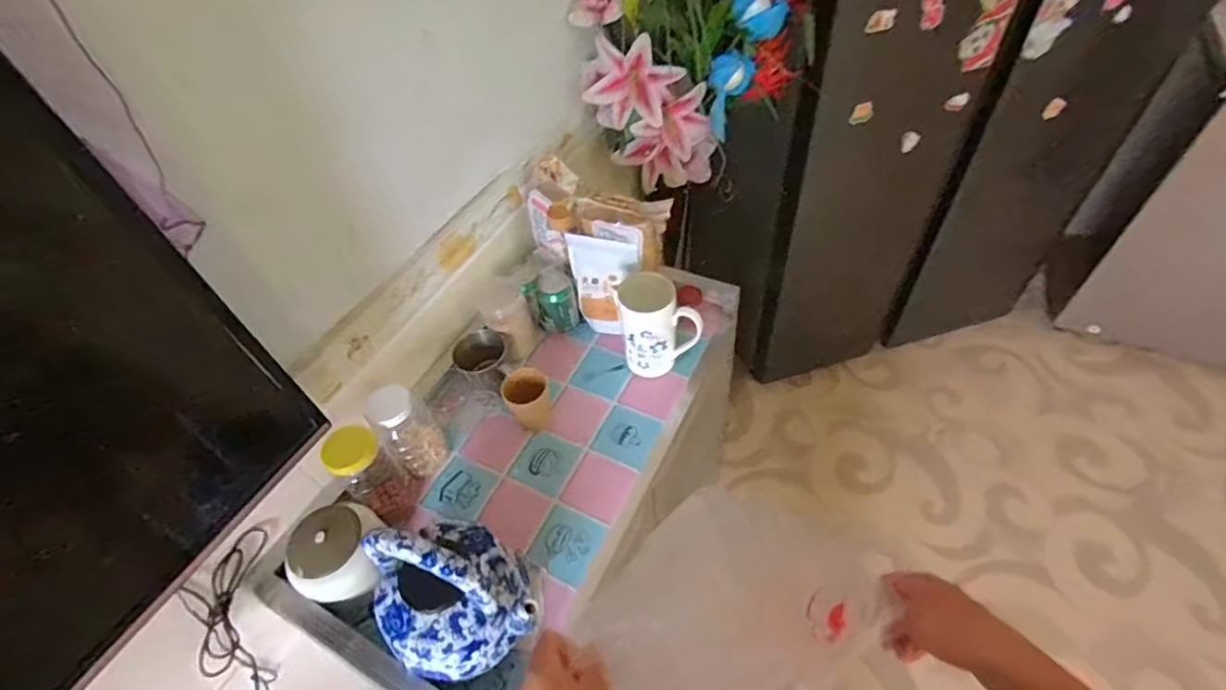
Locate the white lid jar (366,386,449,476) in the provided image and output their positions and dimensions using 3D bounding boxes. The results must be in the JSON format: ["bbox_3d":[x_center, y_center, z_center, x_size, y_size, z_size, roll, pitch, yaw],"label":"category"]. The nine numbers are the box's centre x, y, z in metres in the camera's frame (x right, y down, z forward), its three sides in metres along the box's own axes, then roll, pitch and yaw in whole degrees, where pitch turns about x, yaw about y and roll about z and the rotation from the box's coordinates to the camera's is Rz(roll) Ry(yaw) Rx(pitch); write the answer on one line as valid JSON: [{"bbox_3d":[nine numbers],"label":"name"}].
[{"bbox_3d":[-0.309,0.125,0.832,0.078,0.158,0.069,-36,55,-22],"label":"white lid jar"}]

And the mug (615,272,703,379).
[{"bbox_3d":[0.073,-0.033,0.913,0.122,0.162,0.099,-15,50,-6],"label":"mug"}]

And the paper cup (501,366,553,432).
[{"bbox_3d":[-0.136,0.089,0.889,0.071,0.093,0.066,-3,50,4],"label":"paper cup"}]

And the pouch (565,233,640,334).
[{"bbox_3d":[-0.023,-0.102,0.992,0.139,0.178,0.066,18,54,20],"label":"pouch"}]

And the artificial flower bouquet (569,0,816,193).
[{"bbox_3d":[0.140,-0.586,0.985,0.402,0.607,0.157,-1,50,6],"label":"artificial flower bouquet"}]

